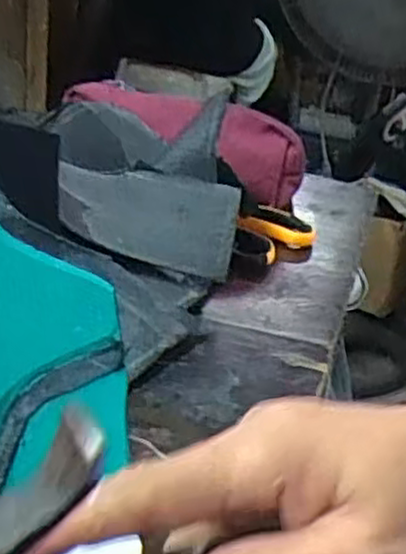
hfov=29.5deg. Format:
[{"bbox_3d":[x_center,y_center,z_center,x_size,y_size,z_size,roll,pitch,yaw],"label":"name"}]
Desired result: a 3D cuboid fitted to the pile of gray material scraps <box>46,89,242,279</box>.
[{"bbox_3d":[-0.051,-0.077,0.586,0.129,0.089,0.204,-2,31,-16],"label":"pile of gray material scraps"}]

